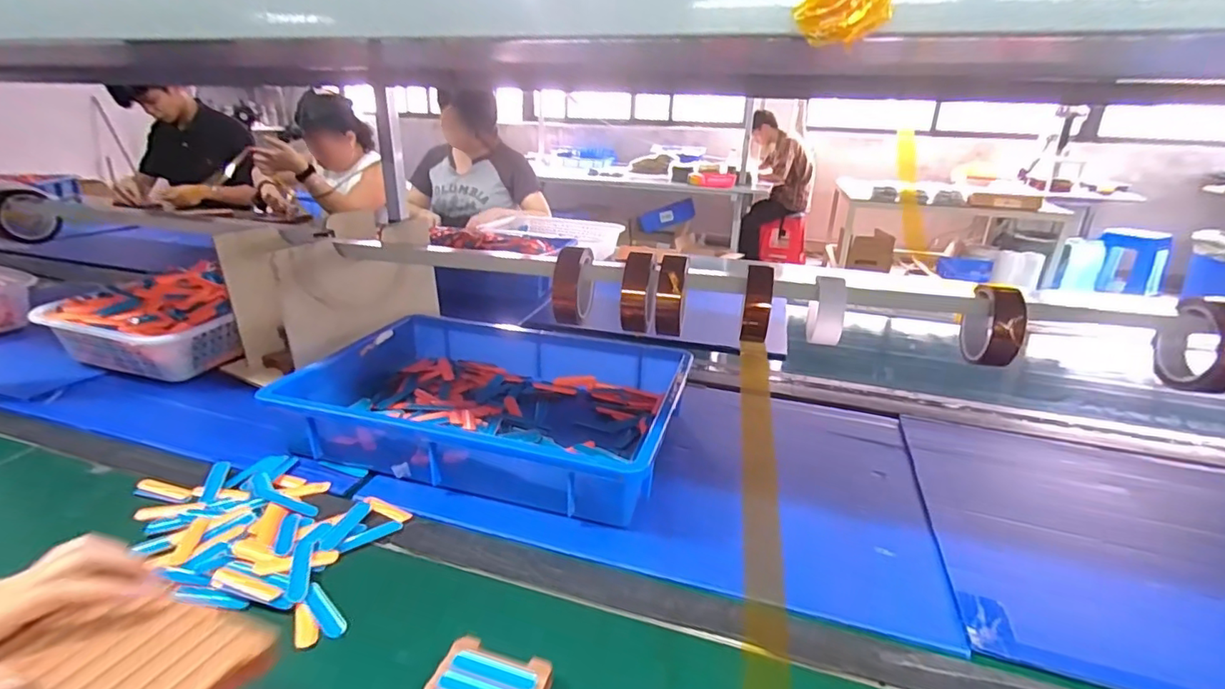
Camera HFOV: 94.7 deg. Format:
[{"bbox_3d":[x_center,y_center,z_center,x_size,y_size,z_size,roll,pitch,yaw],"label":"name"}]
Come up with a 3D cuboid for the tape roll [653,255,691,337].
[{"bbox_3d":[0.075,-0.066,0.714,0.039,0.093,0.098,4,22,5],"label":"tape roll"}]

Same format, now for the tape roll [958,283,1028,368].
[{"bbox_3d":[0.431,-0.023,0.639,0.037,0.084,0.089,8,23,15],"label":"tape roll"}]

